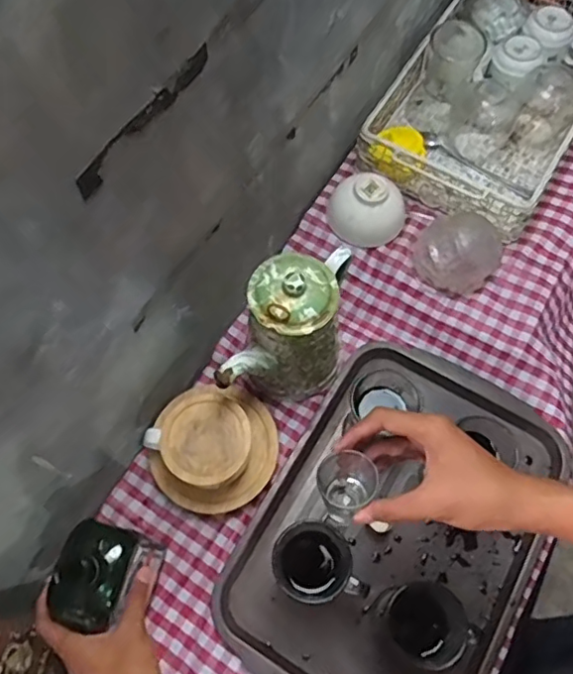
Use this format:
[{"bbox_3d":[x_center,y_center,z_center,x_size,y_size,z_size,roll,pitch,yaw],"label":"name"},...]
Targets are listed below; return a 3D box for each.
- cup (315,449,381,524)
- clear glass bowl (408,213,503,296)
[{"bbox_3d":[0.046,0.120,0.476,0.046,0.051,0.048,0,67,0],"label":"cup"},{"bbox_3d":[0.236,-0.124,0.785,0.106,0.066,0.118,33,71,13],"label":"clear glass bowl"}]

